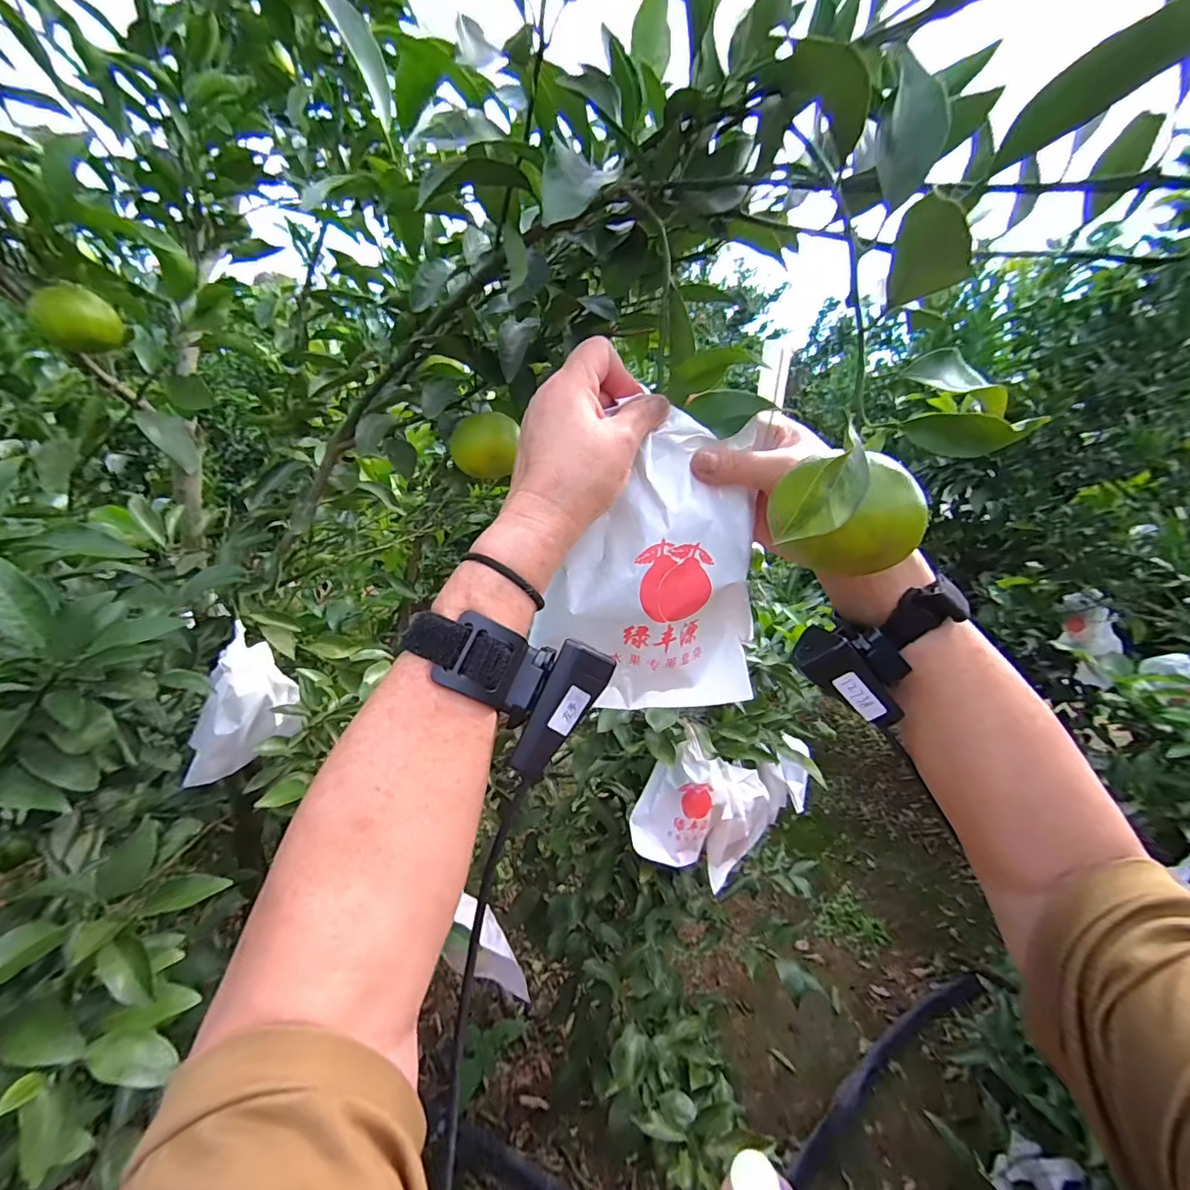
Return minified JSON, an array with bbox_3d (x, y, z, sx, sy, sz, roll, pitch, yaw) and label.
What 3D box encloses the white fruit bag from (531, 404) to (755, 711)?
[{"bbox_3d":[0.033,-0.015,0.311,0.133,0.175,0.043,-1,15,-7],"label":"white fruit bag"}]

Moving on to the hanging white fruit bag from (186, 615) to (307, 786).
[{"bbox_3d":[-0.418,0.128,0.599,0.117,0.150,0.074,-8,17,-30],"label":"hanging white fruit bag"}]

